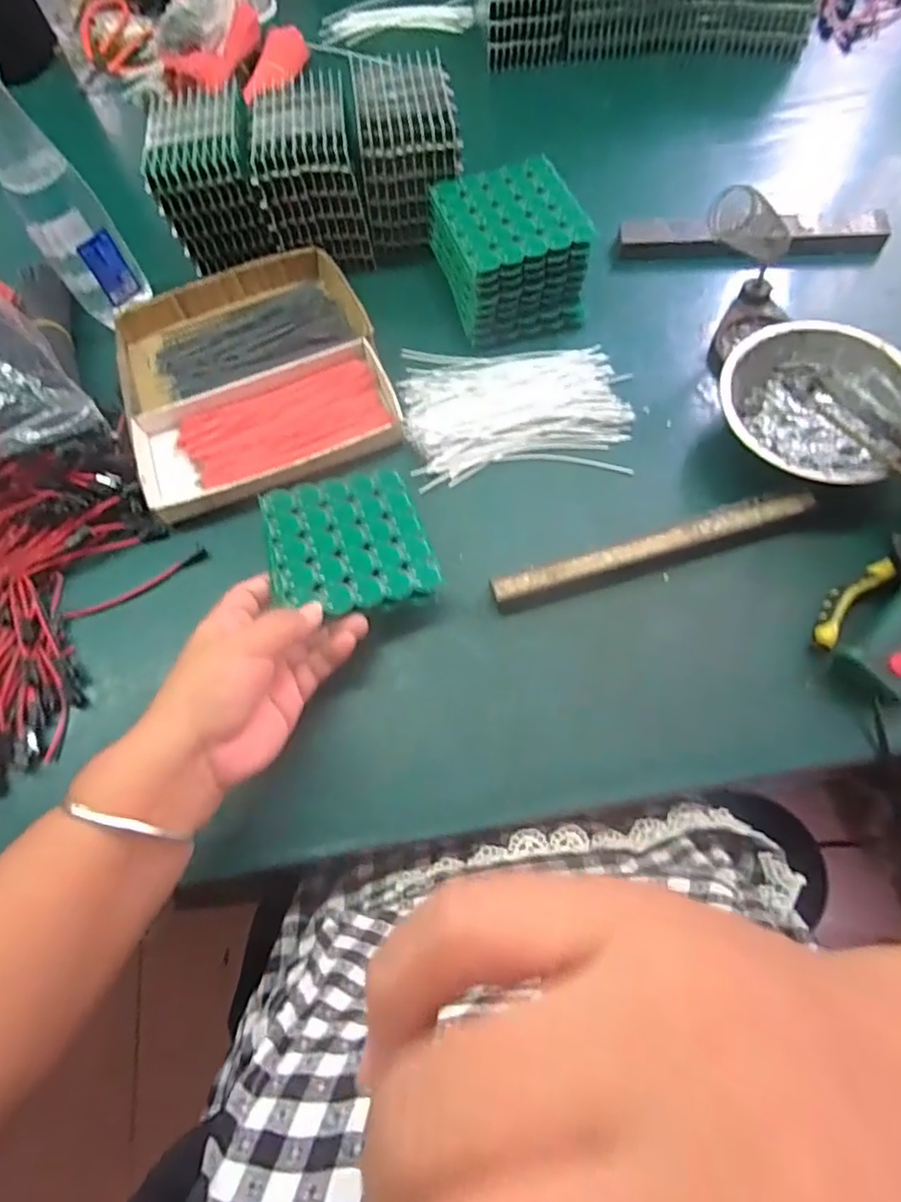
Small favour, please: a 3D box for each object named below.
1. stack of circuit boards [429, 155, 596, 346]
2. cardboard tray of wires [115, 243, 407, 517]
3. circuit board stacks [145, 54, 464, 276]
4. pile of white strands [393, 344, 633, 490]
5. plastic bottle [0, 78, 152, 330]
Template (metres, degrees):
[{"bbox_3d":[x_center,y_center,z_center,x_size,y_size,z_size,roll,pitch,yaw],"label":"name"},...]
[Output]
[{"bbox_3d":[0.044,-0.271,0.485,0.103,0.066,0.118,-16,68,-4],"label":"stack of circuit boards"},{"bbox_3d":[-0.153,-0.174,0.477,0.189,0.030,0.211,-19,66,-4],"label":"cardboard tray of wires"},{"bbox_3d":[-0.115,-0.351,0.506,0.236,0.091,0.101,-9,67,-1],"label":"circuit board stacks"},{"bbox_3d":[0.047,-0.143,0.458,0.161,0.021,0.121,-4,66,3],"label":"pile of white strands"},{"bbox_3d":[-0.286,-0.287,0.448,0.059,0.178,0.063,-32,70,-10],"label":"plastic bottle"}]

